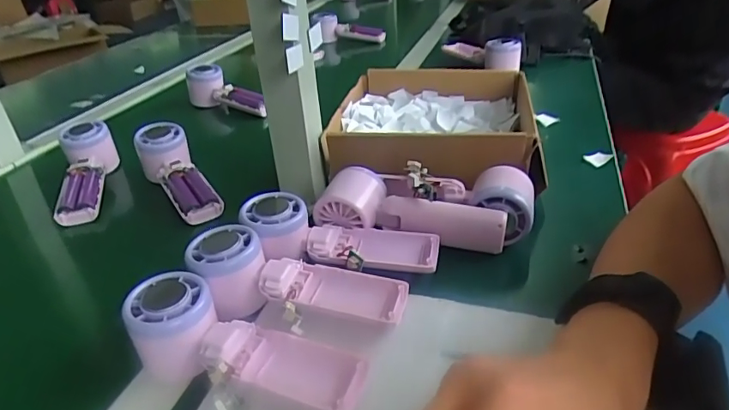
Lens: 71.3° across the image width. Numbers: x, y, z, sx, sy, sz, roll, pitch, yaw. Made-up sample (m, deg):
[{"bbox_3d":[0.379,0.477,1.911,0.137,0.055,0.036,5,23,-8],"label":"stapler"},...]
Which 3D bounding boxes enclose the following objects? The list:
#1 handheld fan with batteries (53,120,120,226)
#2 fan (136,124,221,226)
[{"bbox_3d":[-0.330,-0.034,0.599,0.053,0.043,0.162,-11,49,-9],"label":"handheld fan with batteries"},{"bbox_3d":[-0.211,-0.033,0.578,0.053,0.040,0.163,-25,54,-28],"label":"fan"}]

